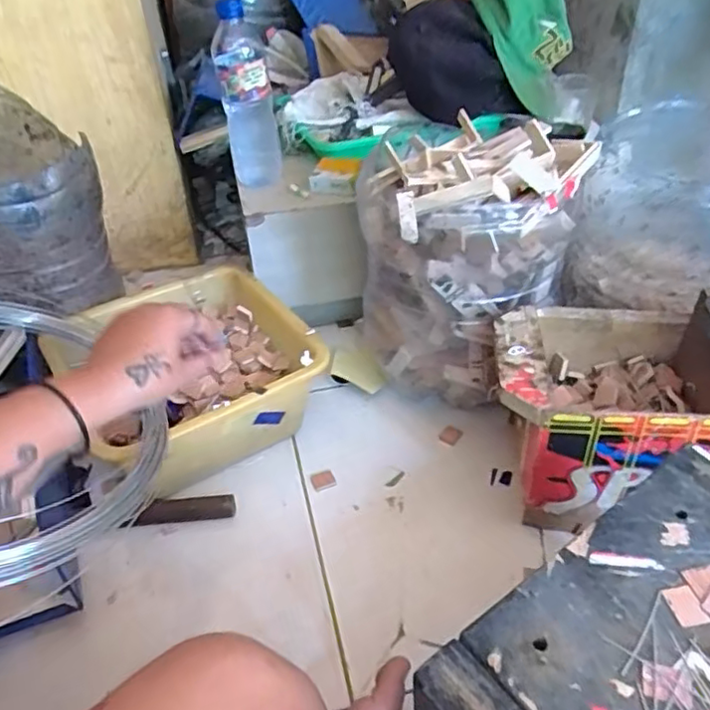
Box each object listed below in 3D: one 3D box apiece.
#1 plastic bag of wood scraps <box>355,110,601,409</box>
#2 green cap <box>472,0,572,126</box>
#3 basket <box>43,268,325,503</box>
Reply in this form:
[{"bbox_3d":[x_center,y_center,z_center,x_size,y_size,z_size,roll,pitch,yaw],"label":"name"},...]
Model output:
[{"bbox_3d":[0.129,-0.120,0.771,0.225,0.276,0.245,-8,39,-5],"label":"plastic bag of wood scraps"},{"bbox_3d":[0.249,-0.472,0.906,0.140,0.073,0.276,-7,76,-4],"label":"green cap"},{"bbox_3d":[-0.197,0.035,0.769,0.269,0.122,0.270,-26,44,-25],"label":"basket"}]

